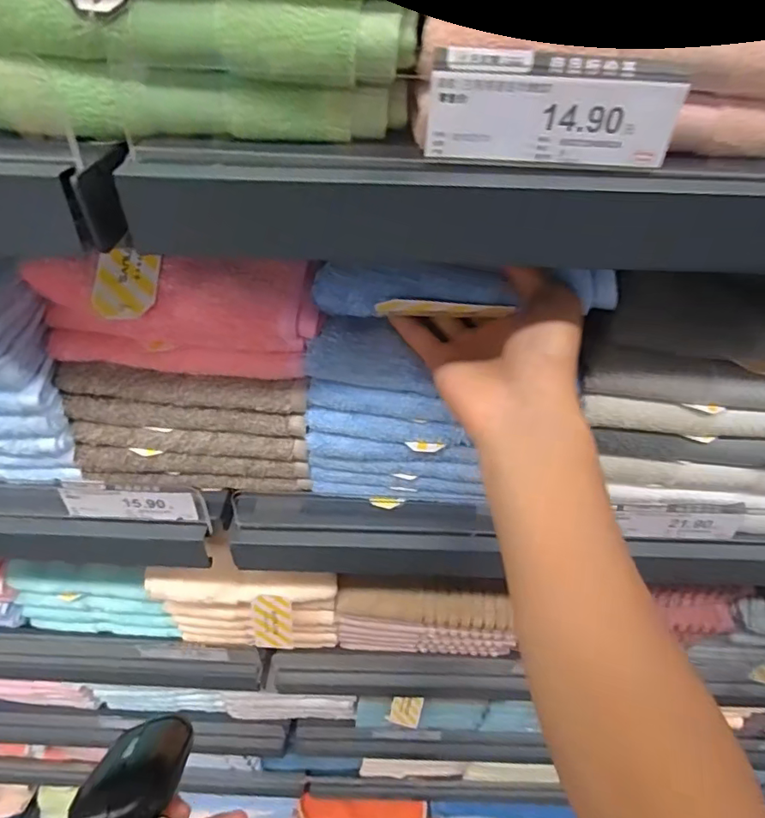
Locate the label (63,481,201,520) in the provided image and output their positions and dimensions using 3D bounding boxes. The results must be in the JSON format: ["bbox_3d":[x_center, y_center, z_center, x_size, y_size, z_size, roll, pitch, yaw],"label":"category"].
[{"bbox_3d":[-0.193,0.071,0.404,0.098,0.036,0.007,2,44,-1],"label":"label"}]

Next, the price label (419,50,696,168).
[{"bbox_3d":[0.069,-0.120,0.213,0.099,0.037,0.006,3,44,0],"label":"price label"}]

